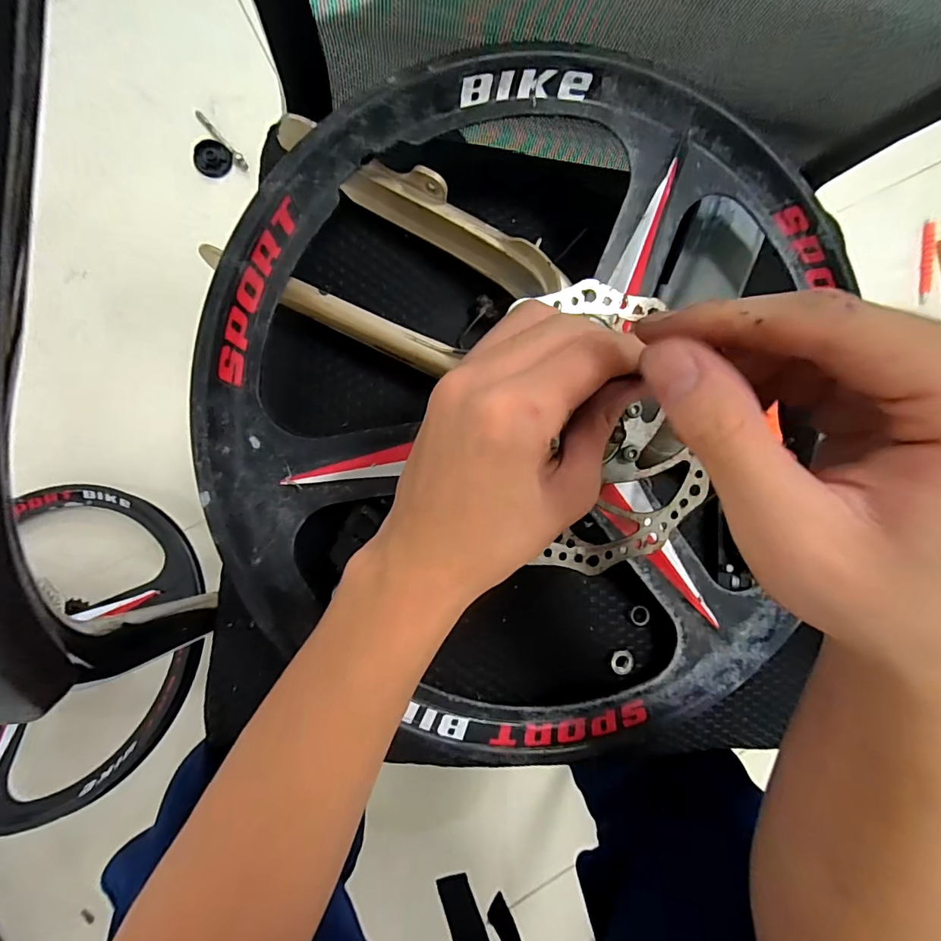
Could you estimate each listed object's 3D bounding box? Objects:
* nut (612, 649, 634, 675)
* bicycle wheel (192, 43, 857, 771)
[{"bbox_3d":[0.107,0.134,0.327,0.016,0.007,0.015,9,88,-9],"label":"nut"},{"bbox_3d":[0.053,-0.015,0.285,0.390,0.074,0.412,0,89,-9],"label":"bicycle wheel"}]

